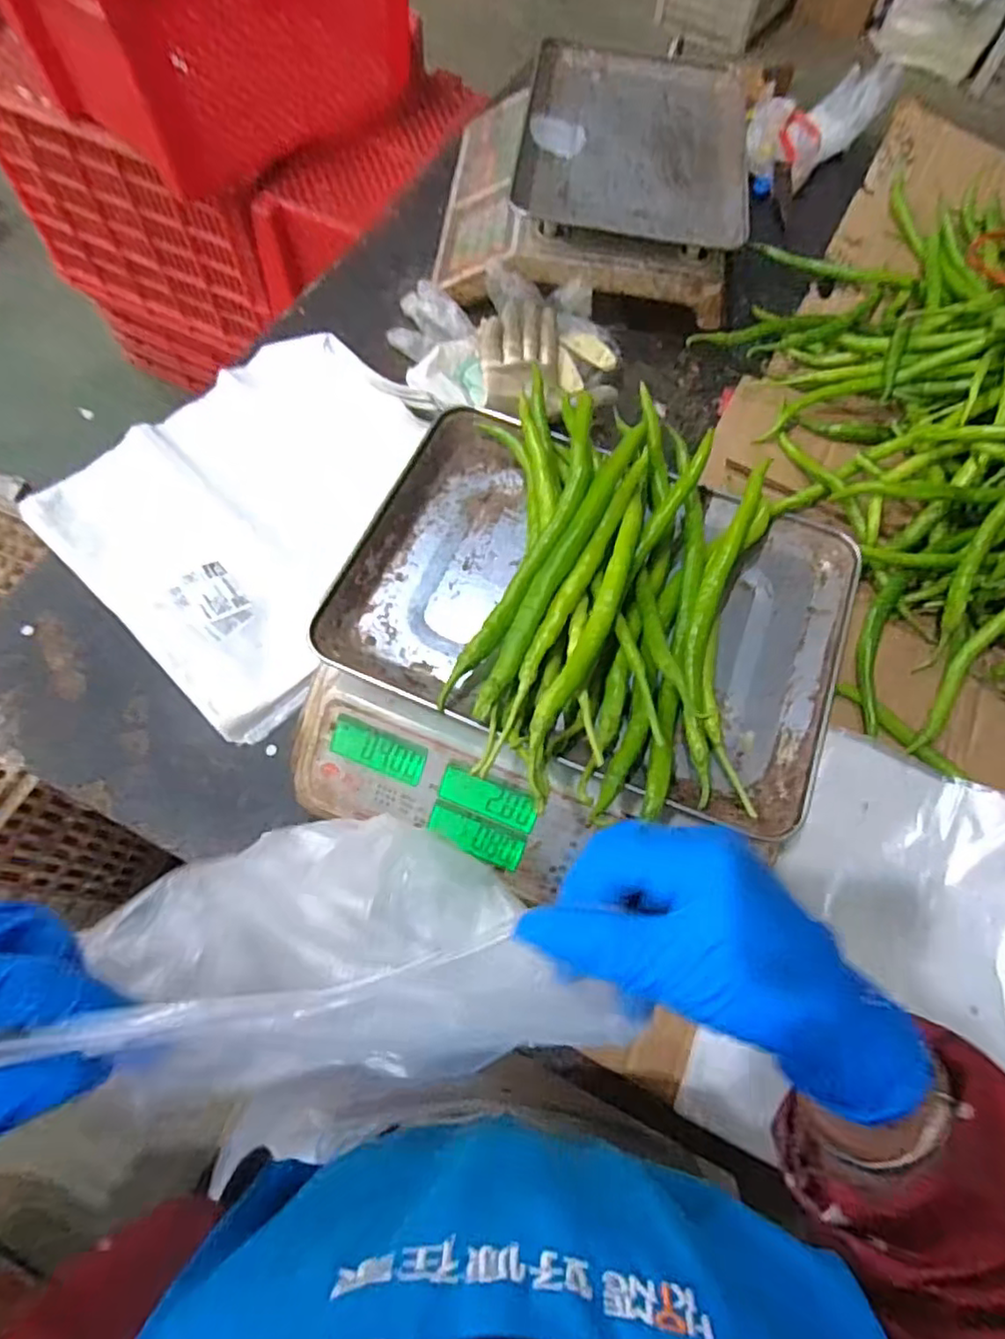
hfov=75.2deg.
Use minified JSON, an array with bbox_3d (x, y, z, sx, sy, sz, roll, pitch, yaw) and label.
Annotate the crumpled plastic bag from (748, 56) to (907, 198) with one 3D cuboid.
[{"bbox_3d":[0.393,-0.706,0.831,0.175,0.079,0.113,-37,74,-16],"label":"crumpled plastic bag"}]

